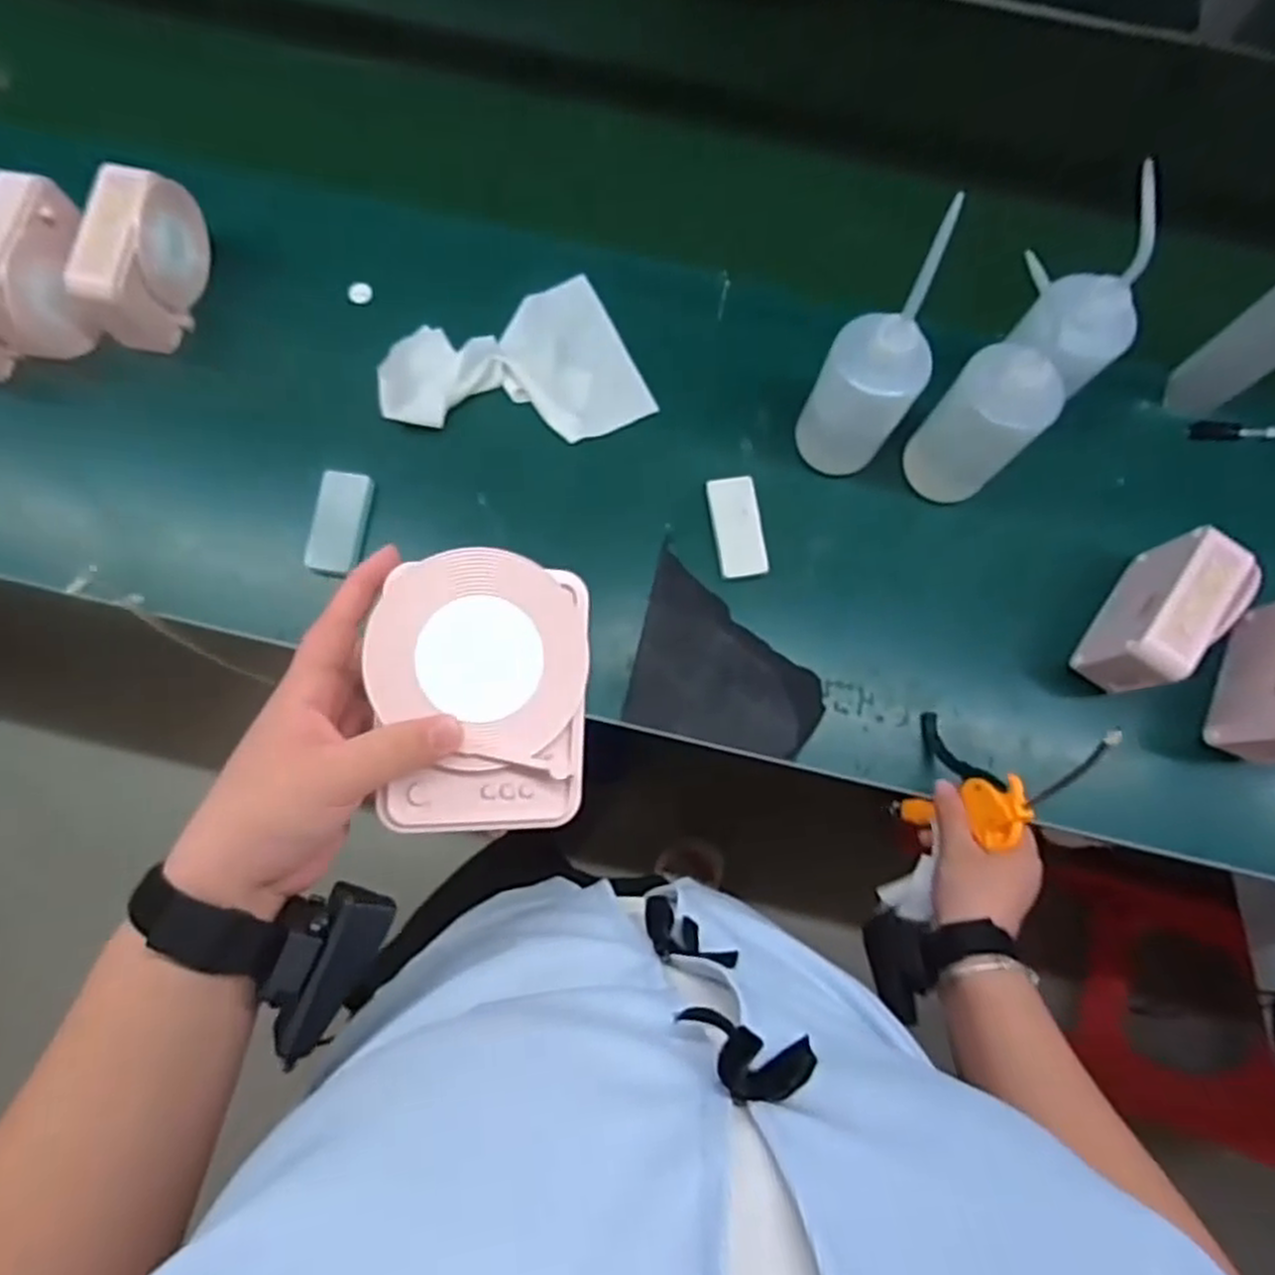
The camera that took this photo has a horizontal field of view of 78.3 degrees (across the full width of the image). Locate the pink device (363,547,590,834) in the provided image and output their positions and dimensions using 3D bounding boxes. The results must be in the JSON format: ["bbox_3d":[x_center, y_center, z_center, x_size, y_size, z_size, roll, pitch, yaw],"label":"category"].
[{"bbox_3d":[-0.076,0.027,0.381,0.099,0.038,0.134,-2,95,-17],"label":"pink device"}]

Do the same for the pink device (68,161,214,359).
[{"bbox_3d":[-0.436,-0.331,0.703,0.053,0.116,0.136,10,78,1],"label":"pink device"}]

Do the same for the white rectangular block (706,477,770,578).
[{"bbox_3d":[0.089,-0.098,0.699,0.040,0.024,0.090,-9,78,-3],"label":"white rectangular block"}]

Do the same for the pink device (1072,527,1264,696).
[{"bbox_3d":[0.432,-0.013,0.652,0.057,0.109,0.130,35,79,6],"label":"pink device"}]

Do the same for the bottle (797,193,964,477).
[{"bbox_3d":[0.186,-0.211,0.615,0.077,0.229,0.078,33,79,6],"label":"bottle"}]

